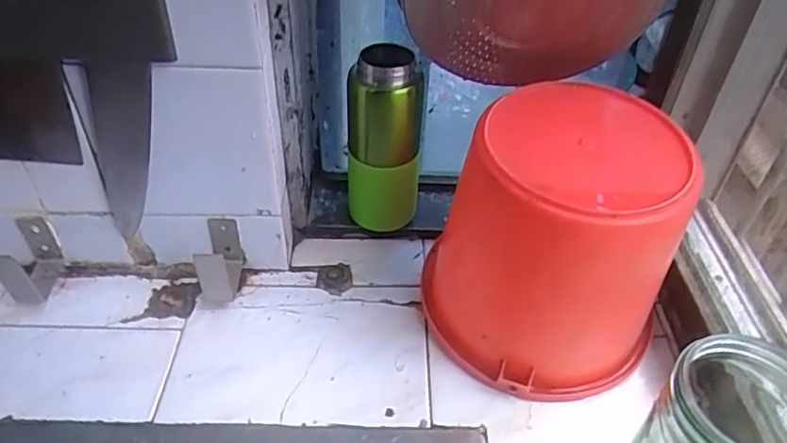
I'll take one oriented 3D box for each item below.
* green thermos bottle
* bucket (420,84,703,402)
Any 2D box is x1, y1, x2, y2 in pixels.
[{"bbox_3d":[-0.011,-0.077,0.601,0.070,0.197,0.069,0,42,-3],"label":"green thermos bottle"},{"bbox_3d":[0.127,0.021,0.498,0.167,0.202,0.160,1,42,-1],"label":"bucket"}]

